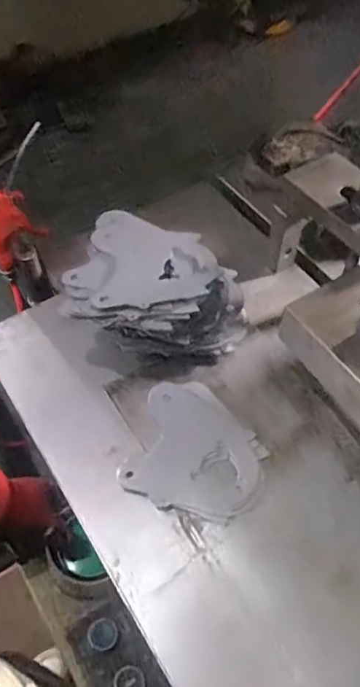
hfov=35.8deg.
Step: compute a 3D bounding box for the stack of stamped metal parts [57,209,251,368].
[{"bbox_3d":[-0.023,-0.053,0.647,0.194,0.100,0.151,16,56,11],"label":"stack of stamped metal parts"}]

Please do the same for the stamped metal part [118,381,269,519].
[{"bbox_3d":[0.021,0.111,0.589,0.135,0.010,0.134,15,56,11],"label":"stamped metal part"}]

